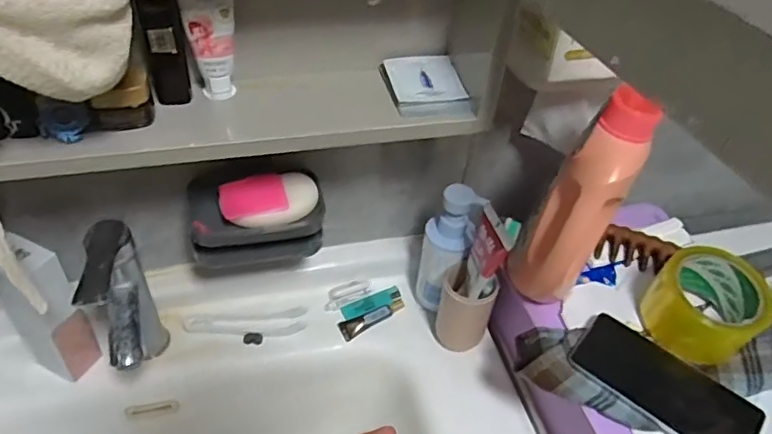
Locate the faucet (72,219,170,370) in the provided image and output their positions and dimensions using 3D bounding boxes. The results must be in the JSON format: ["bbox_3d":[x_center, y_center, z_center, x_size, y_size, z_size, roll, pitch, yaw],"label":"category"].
[{"bbox_3d":[-0.254,0.105,0.557,0.047,0.172,0.121,-10,47,-15],"label":"faucet"}]

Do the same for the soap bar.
[{"bbox_3d":[-0.112,-0.017,0.554,0.091,0.023,0.049,-15,48,-20],"label":"soap bar"}]

